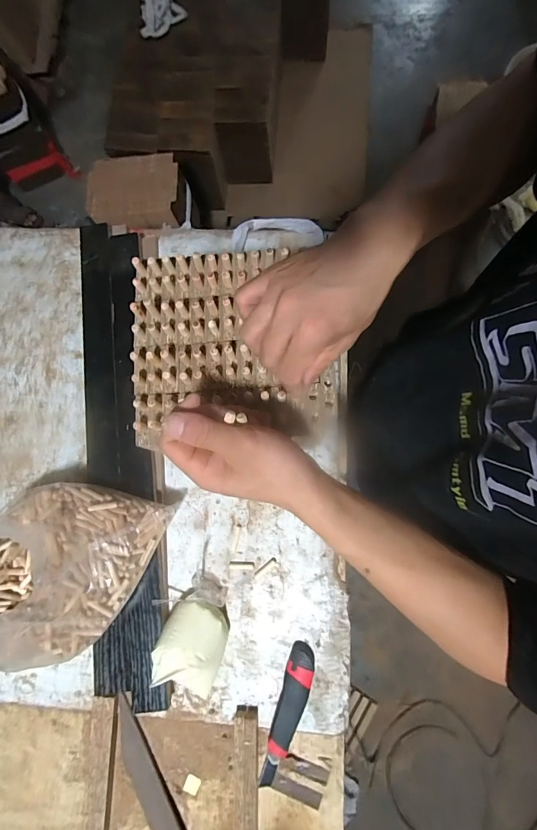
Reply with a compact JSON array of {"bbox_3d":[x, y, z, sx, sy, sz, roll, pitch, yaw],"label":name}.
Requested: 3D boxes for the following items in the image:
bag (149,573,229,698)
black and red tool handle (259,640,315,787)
[{"bbox_3d":[-0.112,0.324,0.526,0.097,0.072,0.159,6,78,3],"label":"bag"},{"bbox_3d":[0.030,0.431,0.523,0.039,0.024,0.187,15,78,5],"label":"black and red tool handle"}]

